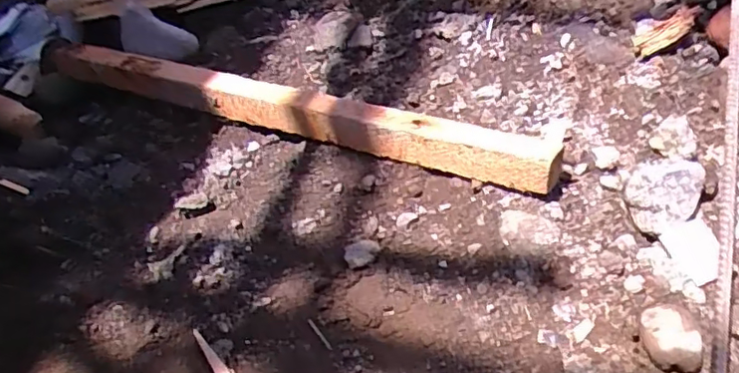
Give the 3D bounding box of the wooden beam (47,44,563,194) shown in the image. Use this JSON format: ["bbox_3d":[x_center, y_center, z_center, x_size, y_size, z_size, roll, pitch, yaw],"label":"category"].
[{"bbox_3d":[-0.176,-0.125,0.848,0.902,0.049,0.053,16,59,32],"label":"wooden beam"}]

